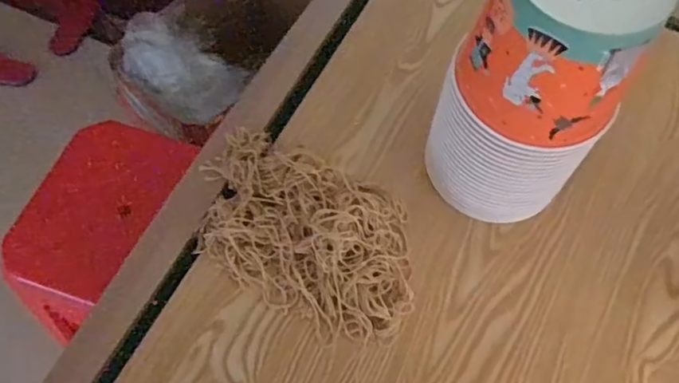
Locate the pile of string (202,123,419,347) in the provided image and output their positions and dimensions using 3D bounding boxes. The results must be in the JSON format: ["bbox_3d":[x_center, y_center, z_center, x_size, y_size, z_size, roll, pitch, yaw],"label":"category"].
[{"bbox_3d":[-0.039,0.037,0.619,0.283,0.047,0.171,32,64,13],"label":"pile of string"}]

